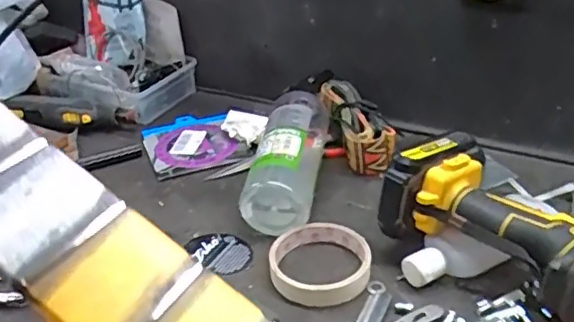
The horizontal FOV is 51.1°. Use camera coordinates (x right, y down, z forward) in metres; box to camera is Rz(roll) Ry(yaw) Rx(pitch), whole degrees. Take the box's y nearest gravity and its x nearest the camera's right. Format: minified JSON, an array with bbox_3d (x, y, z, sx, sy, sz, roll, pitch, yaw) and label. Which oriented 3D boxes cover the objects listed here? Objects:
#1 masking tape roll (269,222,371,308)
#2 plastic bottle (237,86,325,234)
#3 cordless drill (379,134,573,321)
[{"bbox_3d":[0.028,0.086,0.509,0.083,0.018,0.087,-3,32,2],"label":"masking tape roll"},{"bbox_3d":[0.006,-0.009,0.612,0.066,0.073,0.182,4,33,13],"label":"plastic bottle"},{"bbox_3d":[0.204,0.048,0.484,0.173,0.085,0.204,-28,40,-33],"label":"cordless drill"}]

